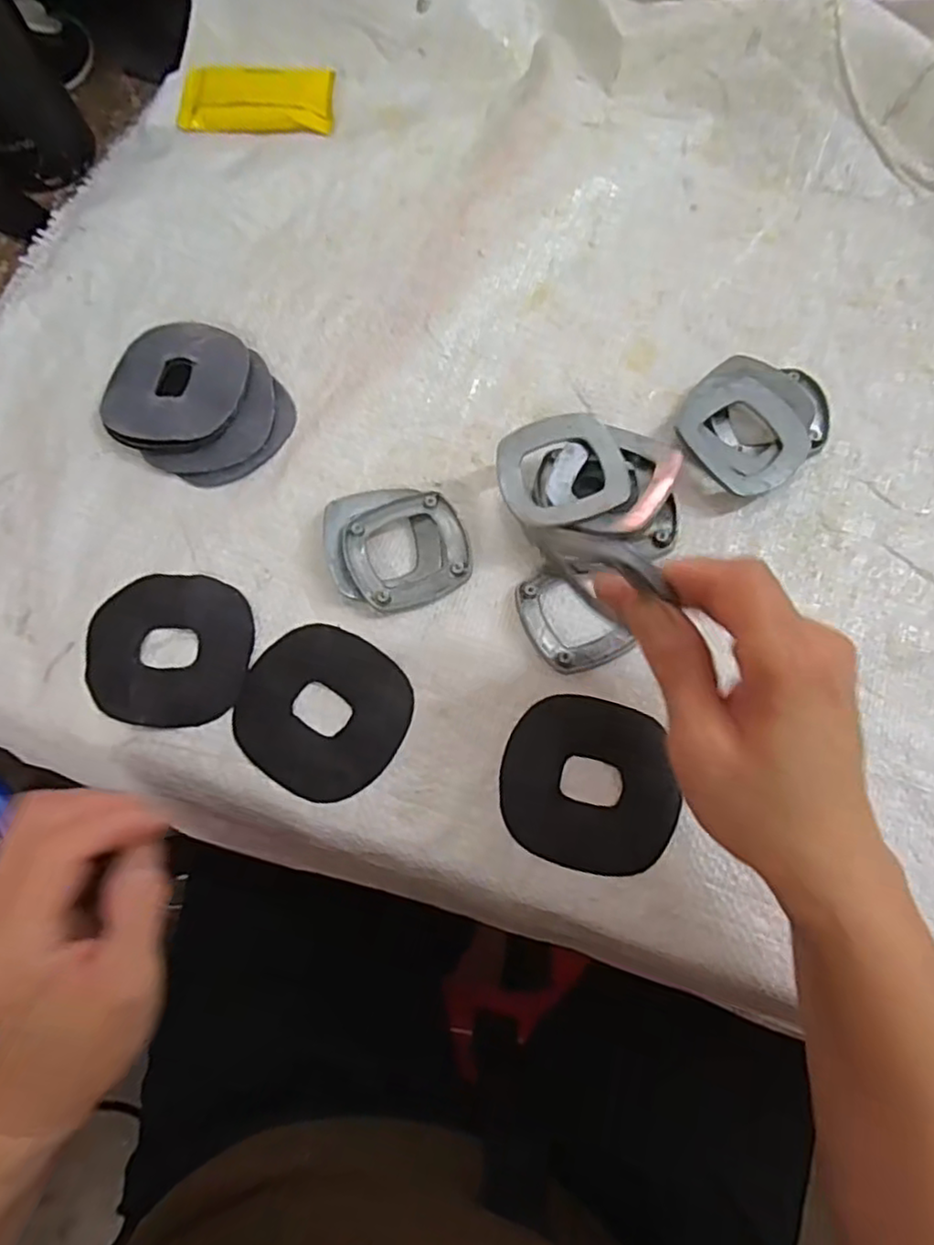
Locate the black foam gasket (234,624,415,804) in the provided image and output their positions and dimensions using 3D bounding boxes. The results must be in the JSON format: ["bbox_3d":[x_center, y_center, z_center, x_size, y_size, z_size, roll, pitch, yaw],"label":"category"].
[{"bbox_3d":[-0.070,0.042,0.322,0.081,0.004,0.076,28,76,10],"label":"black foam gasket"}]

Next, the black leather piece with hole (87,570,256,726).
[{"bbox_3d":[-0.149,0.012,0.331,0.080,0.007,0.077,9,73,5],"label":"black leather piece with hole"}]

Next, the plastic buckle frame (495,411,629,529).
[{"bbox_3d":[0.047,-0.076,0.329,0.060,0.004,0.057,-18,75,-4],"label":"plastic buckle frame"}]

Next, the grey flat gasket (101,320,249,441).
[{"bbox_3d":[-0.163,-0.137,0.373,0.075,0.006,0.084,14,67,8],"label":"grey flat gasket"}]

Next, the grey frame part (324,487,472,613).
[{"bbox_3d":[-0.036,-0.040,0.342,0.069,0.012,0.067,-15,73,-3],"label":"grey frame part"}]

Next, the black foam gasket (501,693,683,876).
[{"bbox_3d":[0.057,0.074,0.308,0.079,0.004,0.076,15,74,7],"label":"black foam gasket"}]

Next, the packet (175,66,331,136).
[{"bbox_3d":[-0.138,-0.343,0.434,0.100,0.007,0.049,4,73,3],"label":"packet"}]

